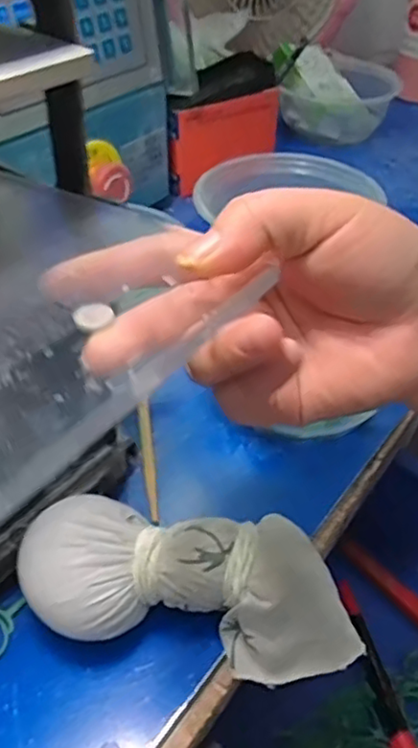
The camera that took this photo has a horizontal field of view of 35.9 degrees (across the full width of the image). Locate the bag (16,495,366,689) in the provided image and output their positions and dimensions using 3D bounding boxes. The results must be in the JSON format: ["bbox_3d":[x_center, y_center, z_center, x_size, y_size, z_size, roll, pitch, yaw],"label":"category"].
[{"bbox_3d":[-0.005,0.089,0.275,0.147,0.047,0.052,15,43,-6],"label":"bag"}]

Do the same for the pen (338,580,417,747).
[{"bbox_3d":[0.108,0.196,0.401,0.020,0.012,0.135,-6,42,-9],"label":"pen"}]

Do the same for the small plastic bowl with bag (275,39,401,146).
[{"bbox_3d":[0.139,-0.317,0.703,0.125,0.072,0.146,11,42,9],"label":"small plastic bowl with bag"}]

